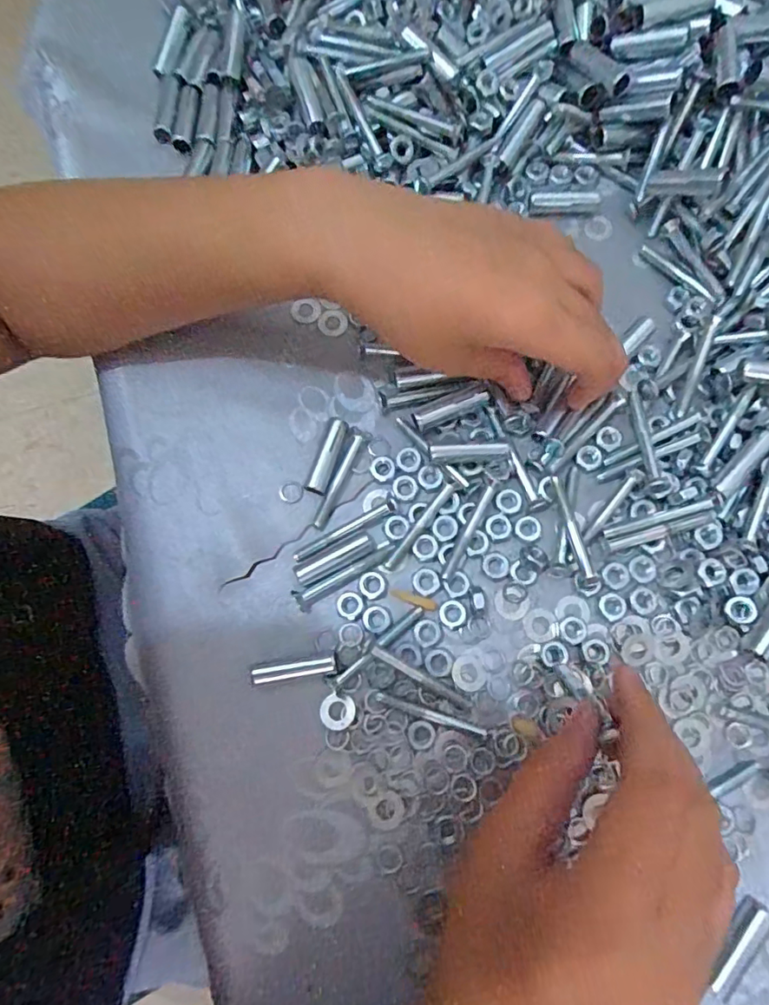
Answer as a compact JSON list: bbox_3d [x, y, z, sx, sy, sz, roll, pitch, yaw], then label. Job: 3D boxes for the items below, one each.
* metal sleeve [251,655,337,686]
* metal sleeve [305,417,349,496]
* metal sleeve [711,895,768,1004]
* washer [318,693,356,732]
[{"bbox_3d":[-0.042,0.078,0.255,0.038,0.008,0.008,-9,76,-1],"label":"metal sleeve"},{"bbox_3d":[-0.029,-0.024,0.281,0.010,0.009,0.042,17,77,5],"label":"metal sleeve"},{"bbox_3d":[0.147,0.184,0.228,0.013,0.011,0.039,43,81,10],"label":"metal sleeve"},{"bbox_3d":[-0.022,0.097,0.253,0.016,0.004,0.015,0,76,1],"label":"washer"}]

